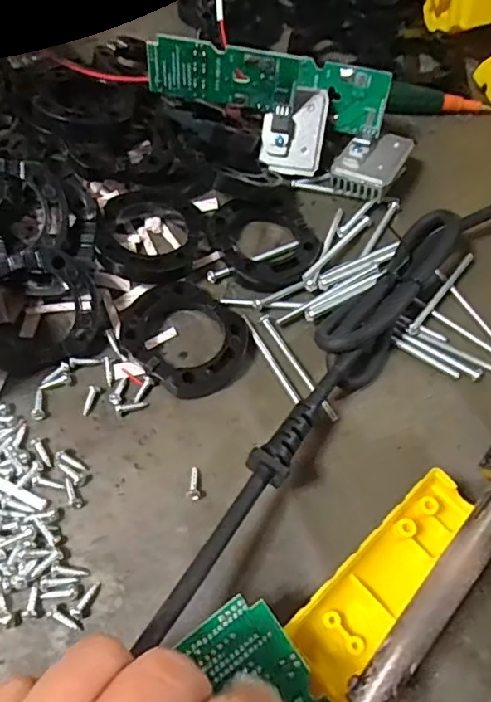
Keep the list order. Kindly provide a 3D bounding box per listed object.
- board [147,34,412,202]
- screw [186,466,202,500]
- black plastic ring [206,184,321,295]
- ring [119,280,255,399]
[{"bbox_3d":[0.020,-0.132,0.297,0.141,0.050,0.061,19,62,-11],"label":"board"},{"bbox_3d":[-0.023,0.056,0.235,0.006,0.005,0.014,-6,64,-7],"label":"screw"},{"bbox_3d":[0.013,-0.058,0.289,0.055,0.014,0.056,2,63,-3],"label":"black plastic ring"},{"bbox_3d":[-0.027,-0.007,0.264,0.060,0.011,0.054,38,67,15],"label":"ring"}]

